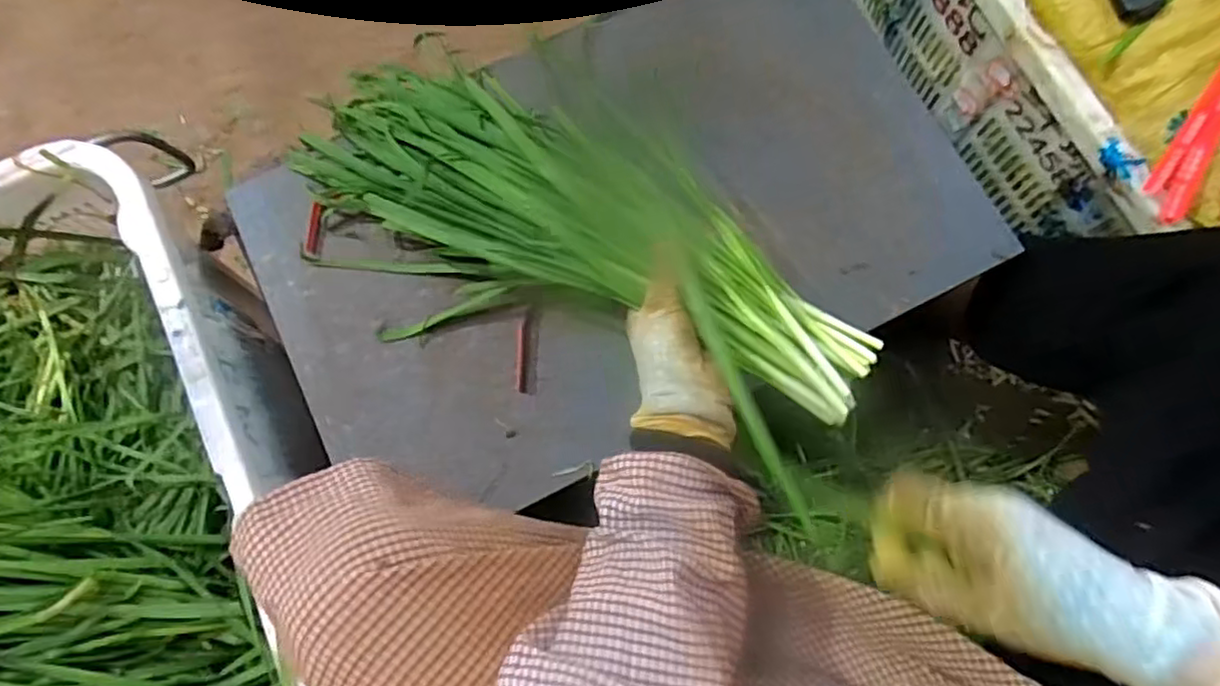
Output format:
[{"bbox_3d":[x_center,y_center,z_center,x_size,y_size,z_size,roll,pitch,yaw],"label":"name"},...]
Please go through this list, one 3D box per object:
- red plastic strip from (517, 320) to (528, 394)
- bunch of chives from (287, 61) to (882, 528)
[{"bbox_3d":[-0.072,0.011,0.563,0.008,0.005,0.059,0,76,1],"label":"red plastic strip"},{"bbox_3d":[-0.033,-0.088,0.534,0.495,0.083,0.217,29,78,25],"label":"bunch of chives"}]

